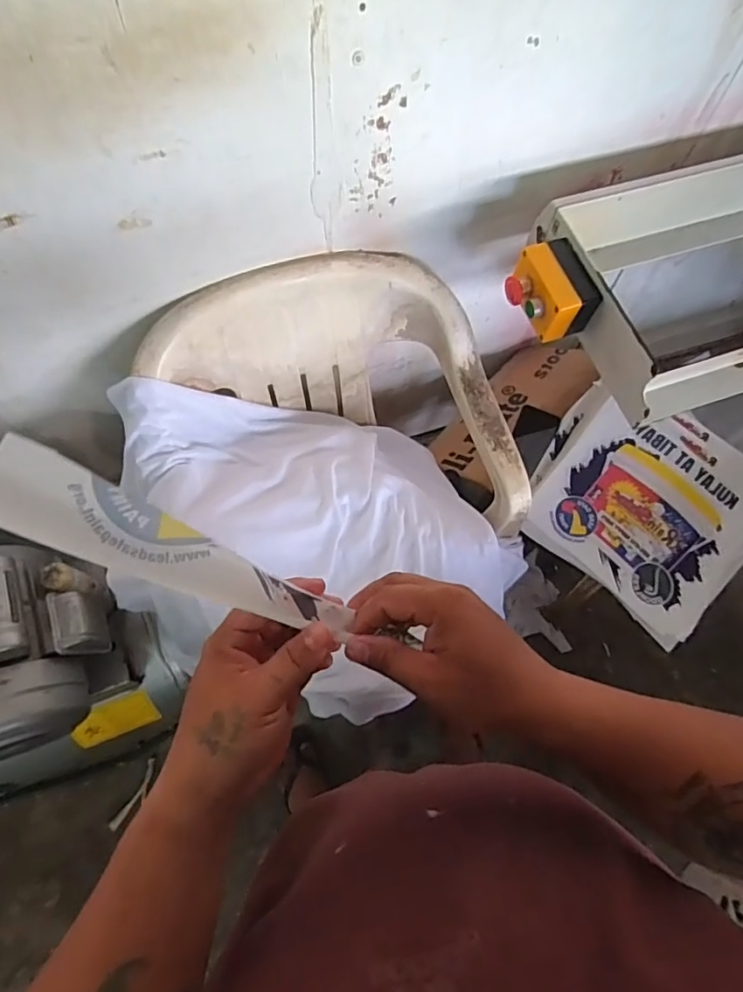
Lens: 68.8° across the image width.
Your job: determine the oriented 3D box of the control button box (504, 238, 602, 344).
[{"bbox_3d":[0.243,-0.278,0.736,0.093,0.068,0.114,-25,70,-12],"label":"control button box"}]

